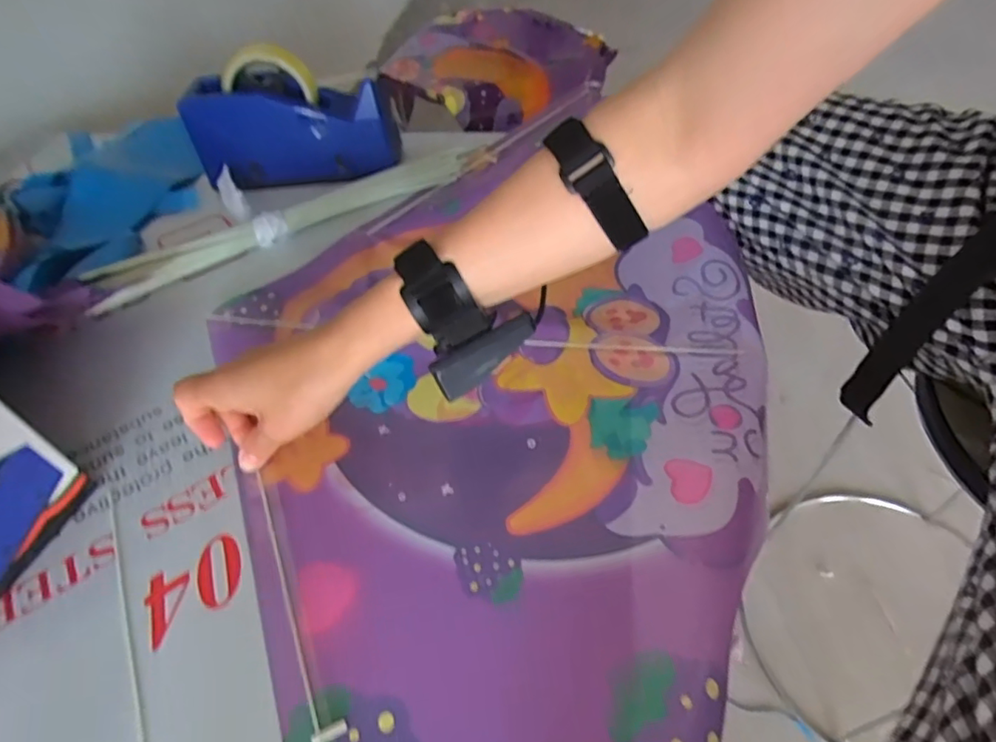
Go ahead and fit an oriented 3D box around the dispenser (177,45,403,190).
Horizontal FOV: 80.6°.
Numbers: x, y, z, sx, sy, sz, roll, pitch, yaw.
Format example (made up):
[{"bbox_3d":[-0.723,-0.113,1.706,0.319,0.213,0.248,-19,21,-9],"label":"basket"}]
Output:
[{"bbox_3d":[-0.212,-0.256,0.601,0.194,0.111,0.084,-19,51,-11],"label":"dispenser"}]

